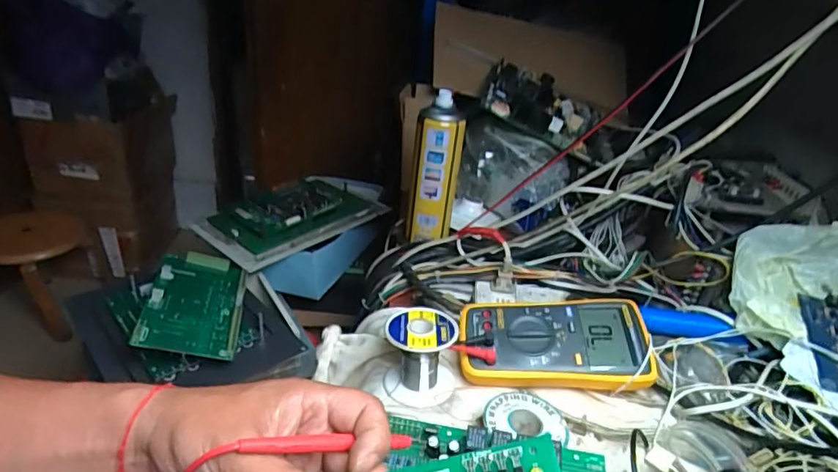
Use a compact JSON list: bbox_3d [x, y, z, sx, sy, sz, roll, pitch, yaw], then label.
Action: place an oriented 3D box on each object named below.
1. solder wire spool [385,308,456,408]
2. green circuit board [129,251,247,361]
[{"bbox_3d":[0.001,0.110,0.477,0.065,0.068,0.061,6,28,1],"label":"solder wire spool"},{"bbox_3d":[-0.302,0.088,0.709,0.116,0.011,0.198,15,31,-21],"label":"green circuit board"}]

